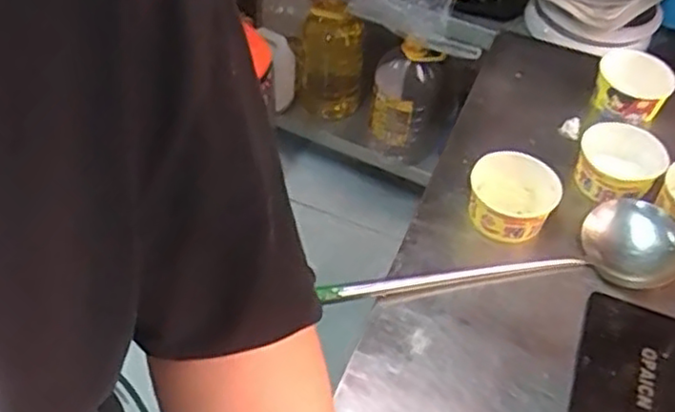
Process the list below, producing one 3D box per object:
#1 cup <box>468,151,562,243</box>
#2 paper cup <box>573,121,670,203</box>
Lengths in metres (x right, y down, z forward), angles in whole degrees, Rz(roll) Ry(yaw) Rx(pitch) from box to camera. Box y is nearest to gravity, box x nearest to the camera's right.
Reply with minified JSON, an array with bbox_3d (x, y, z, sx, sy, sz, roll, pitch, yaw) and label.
[{"bbox_3d":[0.212,-0.013,0.857,0.103,0.064,0.096,2,49,-3],"label":"cup"},{"bbox_3d":[0.360,-0.049,0.910,0.103,0.069,0.113,2,49,-3],"label":"paper cup"}]

